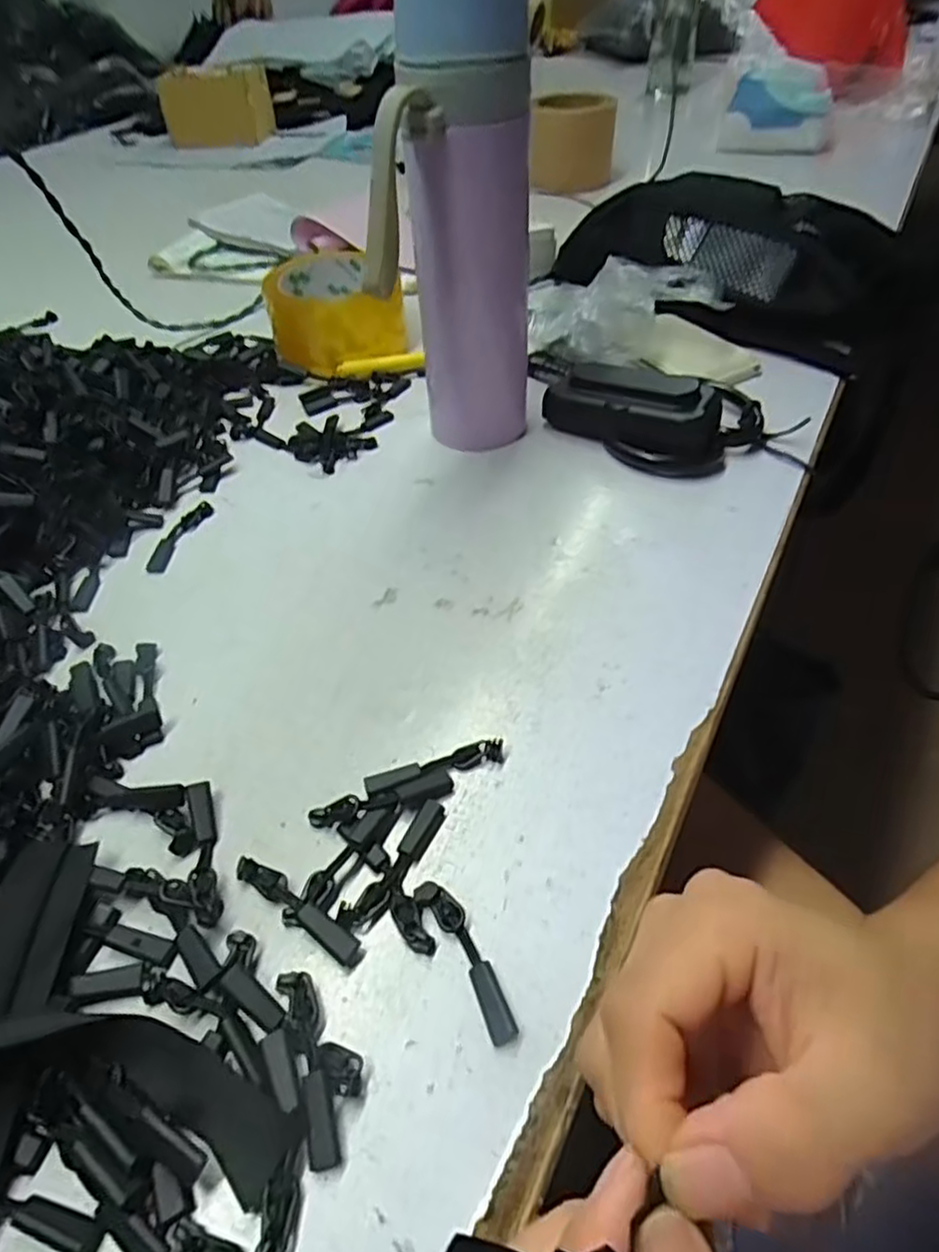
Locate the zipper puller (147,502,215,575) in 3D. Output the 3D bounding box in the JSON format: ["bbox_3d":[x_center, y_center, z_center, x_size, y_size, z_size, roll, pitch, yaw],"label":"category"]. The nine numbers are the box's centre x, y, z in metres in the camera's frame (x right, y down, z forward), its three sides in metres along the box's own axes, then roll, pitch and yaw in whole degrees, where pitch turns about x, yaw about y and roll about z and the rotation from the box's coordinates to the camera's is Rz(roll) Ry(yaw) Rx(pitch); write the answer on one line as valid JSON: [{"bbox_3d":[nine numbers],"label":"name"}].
[{"bbox_3d":[-0.168,-0.052,0.392,0.012,0.005,0.057,12,49,13],"label":"zipper puller"}]

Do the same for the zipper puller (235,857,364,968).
[{"bbox_3d":[-0.063,0.101,0.245,0.057,0.008,0.009,26,54,24],"label":"zipper puller"}]

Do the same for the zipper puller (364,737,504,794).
[{"bbox_3d":[-0.014,0.058,0.283,0.058,0.006,0.011,-14,49,-9],"label":"zipper puller"}]

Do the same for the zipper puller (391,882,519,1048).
[{"bbox_3d":[-0.003,0.111,0.233,0.021,0.006,0.060,-36,55,-26],"label":"zipper puller"}]

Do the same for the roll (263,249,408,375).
[{"bbox_3d":[-0.100,-0.243,0.527,0.099,0.054,0.108,-6,48,-3],"label":"roll"}]

